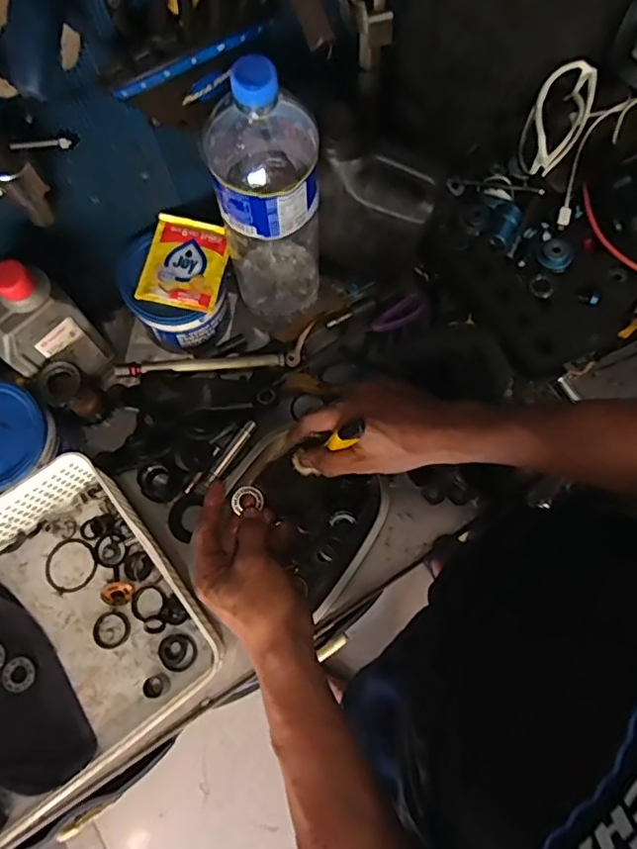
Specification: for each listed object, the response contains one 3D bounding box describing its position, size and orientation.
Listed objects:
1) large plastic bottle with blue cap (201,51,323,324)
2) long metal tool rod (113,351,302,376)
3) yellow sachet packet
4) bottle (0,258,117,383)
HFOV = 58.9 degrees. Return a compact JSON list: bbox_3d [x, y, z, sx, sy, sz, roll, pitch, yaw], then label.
[{"bbox_3d":[-0.043,-0.195,0.518,0.090,0.293,0.094,-5,75,-1],"label":"large plastic bottle with blue cap"},{"bbox_3d":[-0.119,-0.064,0.618,0.195,0.014,0.015,-4,75,-5],"label":"long metal tool rod"},{"bbox_3d":[-0.134,-0.163,0.569,0.078,0.007,0.097,10,75,3],"label":"yellow sachet packet"},{"bbox_3d":[-0.264,-0.088,0.543,0.048,0.174,0.079,42,79,11],"label":"bottle"}]

